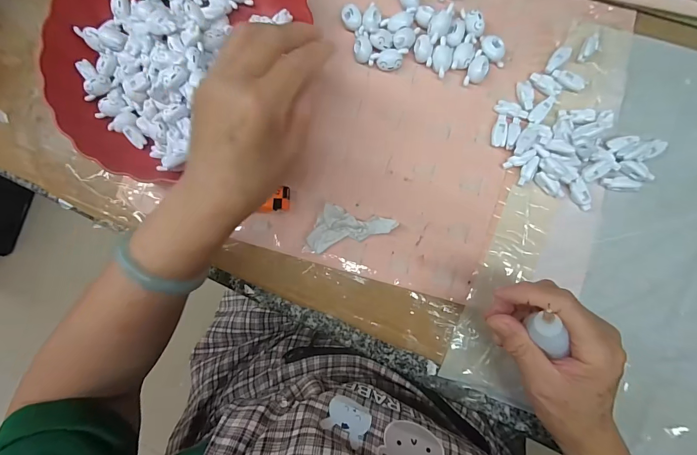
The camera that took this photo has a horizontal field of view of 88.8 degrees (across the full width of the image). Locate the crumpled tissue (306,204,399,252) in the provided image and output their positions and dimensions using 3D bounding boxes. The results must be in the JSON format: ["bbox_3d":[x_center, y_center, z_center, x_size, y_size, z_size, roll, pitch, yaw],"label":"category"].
[{"bbox_3d":[0.000,-0.005,0.324,0.079,0.020,0.038,-16,83,3],"label":"crumpled tissue"}]

